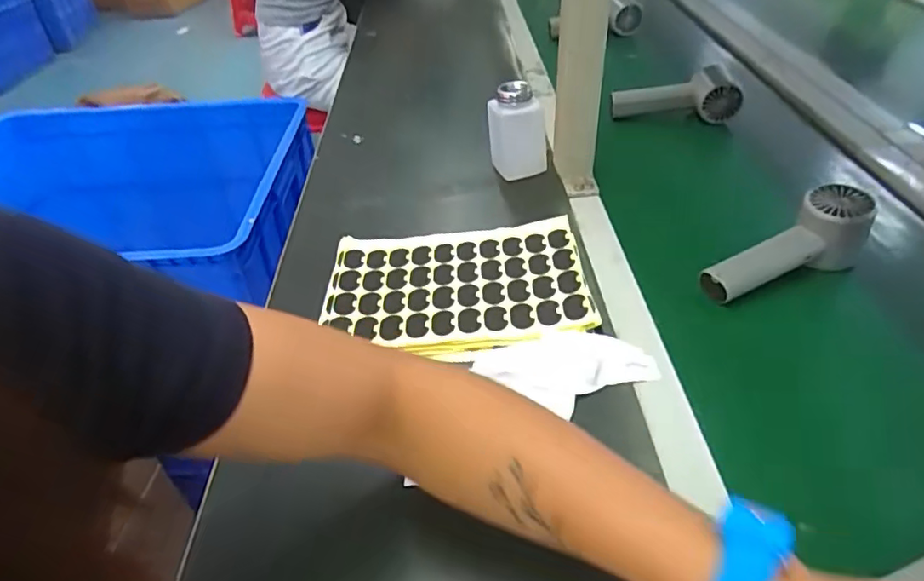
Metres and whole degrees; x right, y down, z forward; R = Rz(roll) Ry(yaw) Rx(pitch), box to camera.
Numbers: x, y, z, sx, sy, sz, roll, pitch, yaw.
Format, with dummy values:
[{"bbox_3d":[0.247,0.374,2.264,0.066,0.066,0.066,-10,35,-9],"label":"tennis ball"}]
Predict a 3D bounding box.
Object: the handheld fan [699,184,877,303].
[{"bbox_3d":[0.275,-0.031,0.496,0.150,0.058,0.045,-27,44,0],"label":"handheld fan"}]

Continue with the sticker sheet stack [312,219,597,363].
[{"bbox_3d":[-0.008,-0.005,0.512,0.226,0.013,0.156,-2,41,3],"label":"sticker sheet stack"}]

